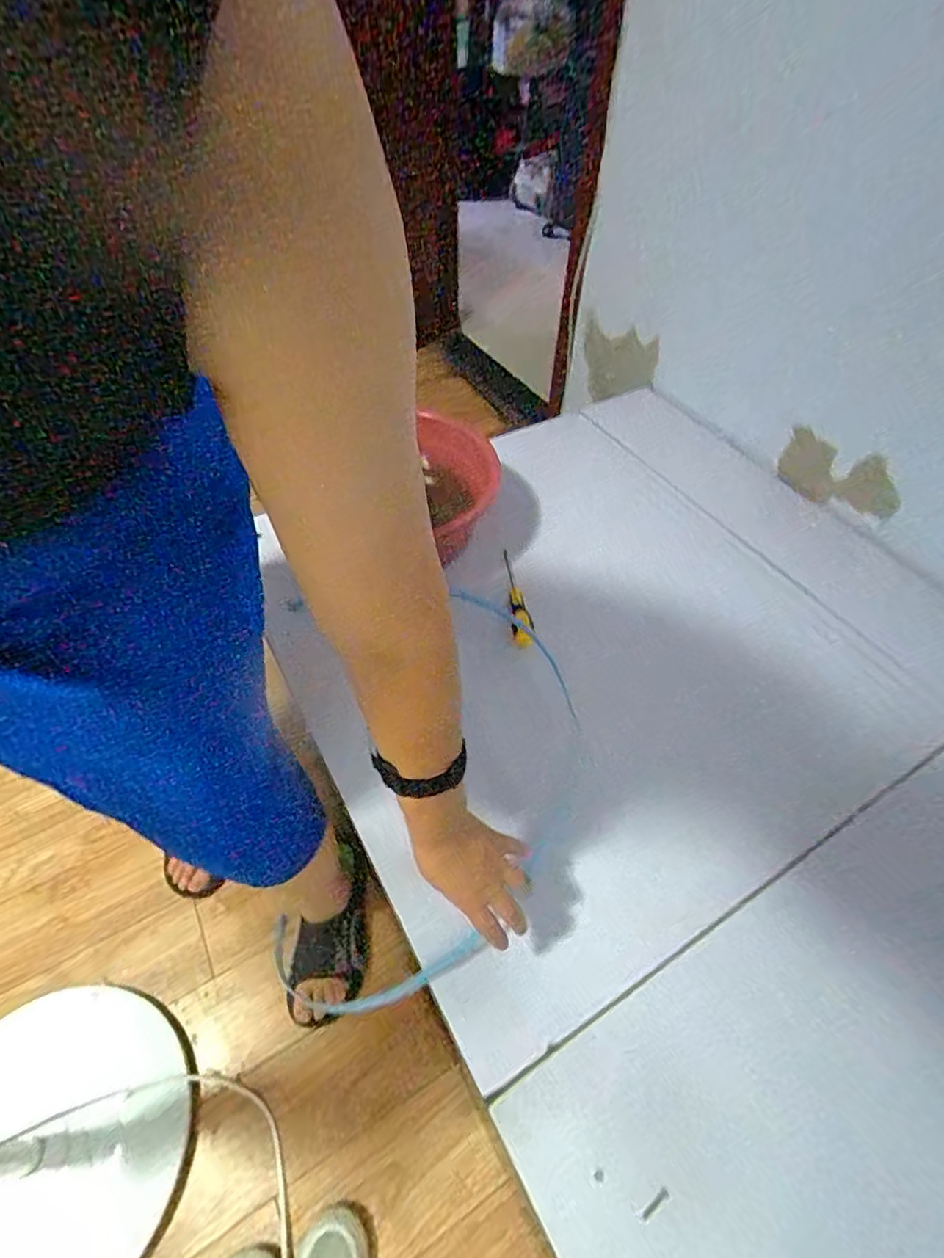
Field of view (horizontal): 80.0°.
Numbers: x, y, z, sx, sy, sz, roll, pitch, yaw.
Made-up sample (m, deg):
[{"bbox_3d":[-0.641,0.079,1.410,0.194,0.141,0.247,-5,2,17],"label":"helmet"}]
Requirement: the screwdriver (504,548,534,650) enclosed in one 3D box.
[{"bbox_3d":[0.070,-0.052,0.900,0.028,0.030,0.218,-2,51,-4],"label":"screwdriver"}]

